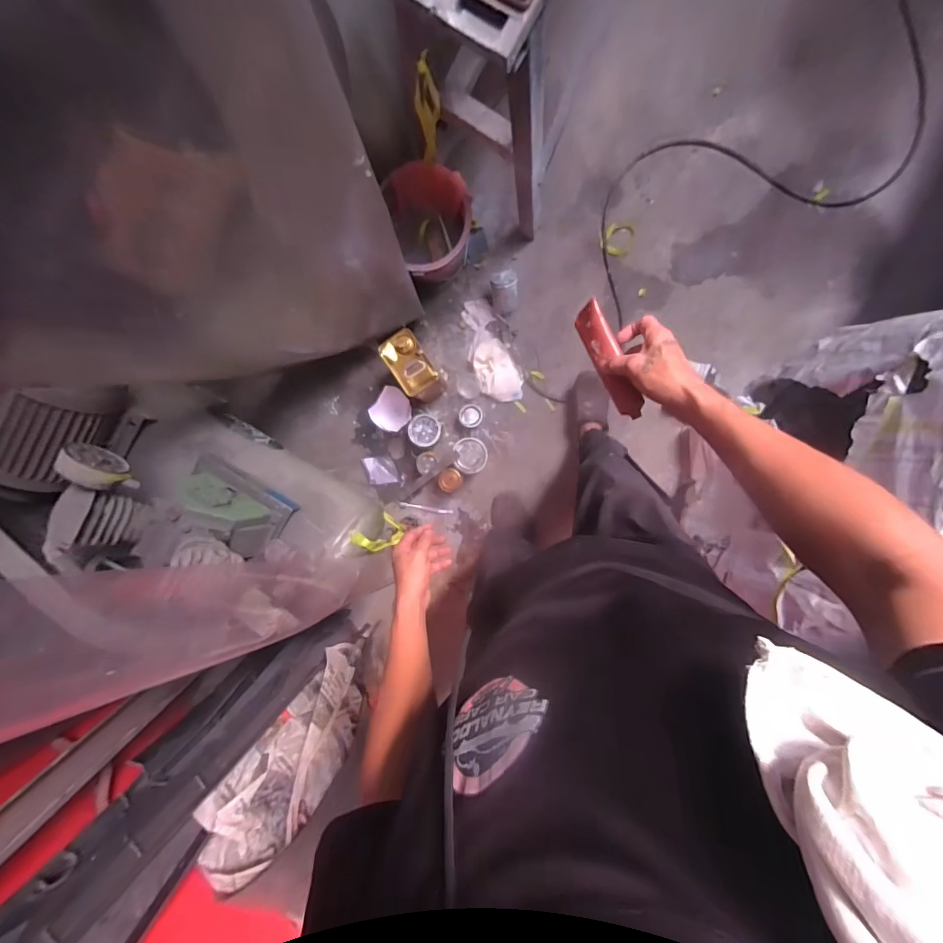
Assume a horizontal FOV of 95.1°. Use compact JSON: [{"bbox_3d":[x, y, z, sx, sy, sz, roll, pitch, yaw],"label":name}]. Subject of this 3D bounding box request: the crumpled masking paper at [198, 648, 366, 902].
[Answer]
[{"bbox_3d":[-0.474,0.754,1.175,0.223,0.202,0.579,34,52,0],"label":"crumpled masking paper"}]

